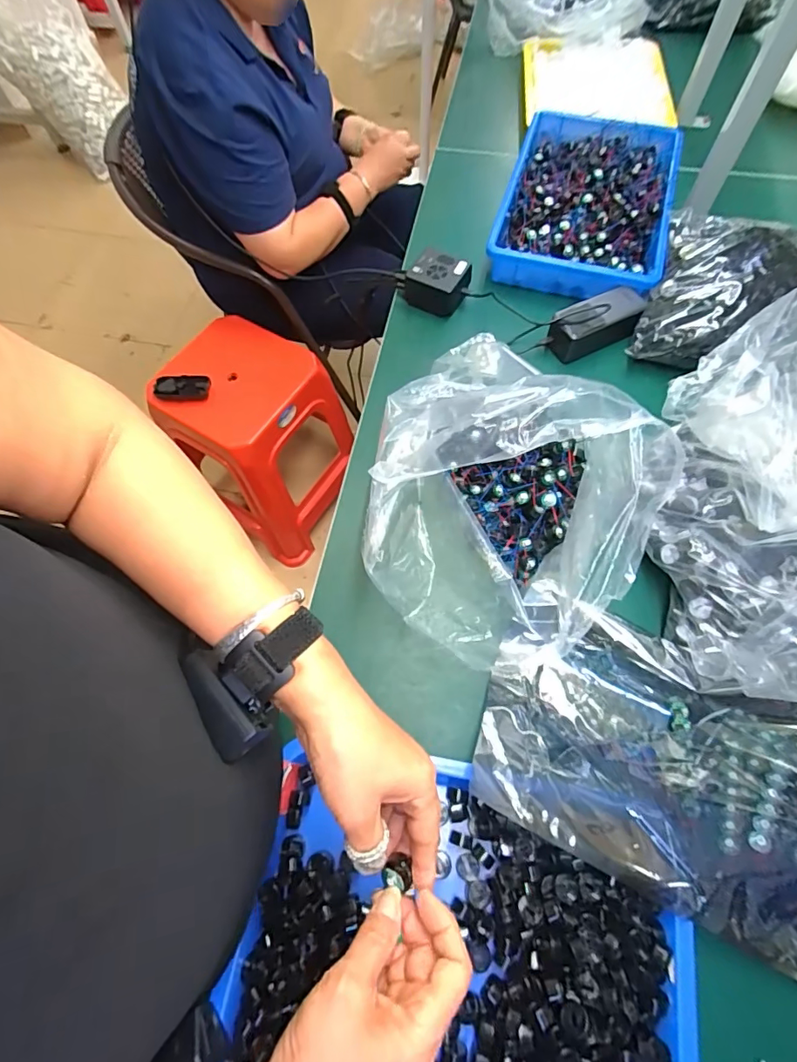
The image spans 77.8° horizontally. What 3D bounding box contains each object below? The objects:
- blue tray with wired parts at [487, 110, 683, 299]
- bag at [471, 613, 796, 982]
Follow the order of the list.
[{"bbox_3d":[0.295,-0.516,0.771,0.243,0.056,0.366,15,68,9],"label":"blue tray with wired parts"},{"bbox_3d":[0.248,0.218,0.443,0.338,0.050,0.206,25,69,13],"label":"bag"}]

